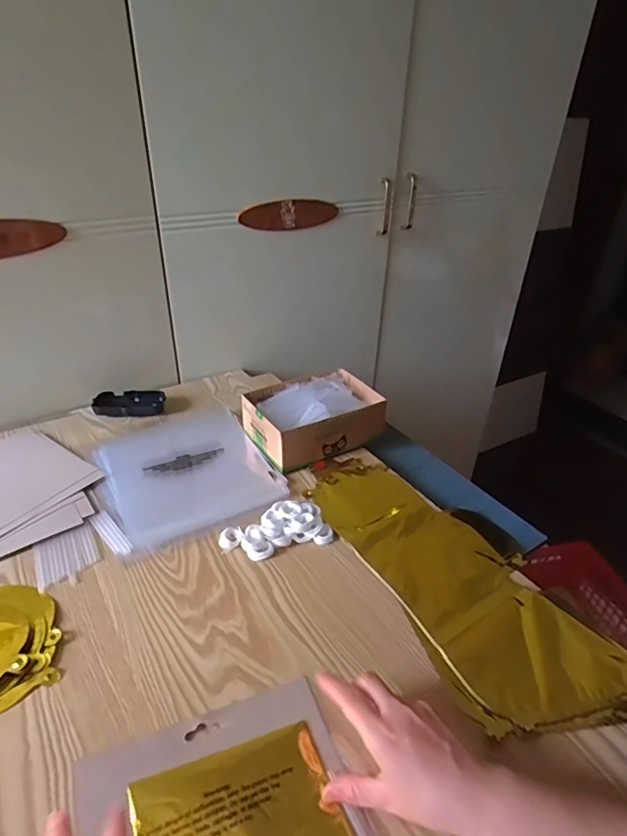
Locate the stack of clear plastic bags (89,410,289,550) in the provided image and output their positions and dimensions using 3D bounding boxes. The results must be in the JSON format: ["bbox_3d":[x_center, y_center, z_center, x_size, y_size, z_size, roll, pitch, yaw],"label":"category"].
[{"bbox_3d":[-0.175,0.068,0.676,0.200,0.012,0.235,-18,39,-27],"label":"stack of clear plastic bags"}]

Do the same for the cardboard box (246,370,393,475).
[{"bbox_3d":[0.002,-0.005,0.729,0.188,0.066,0.131,-17,38,-25],"label":"cardboard box"}]

